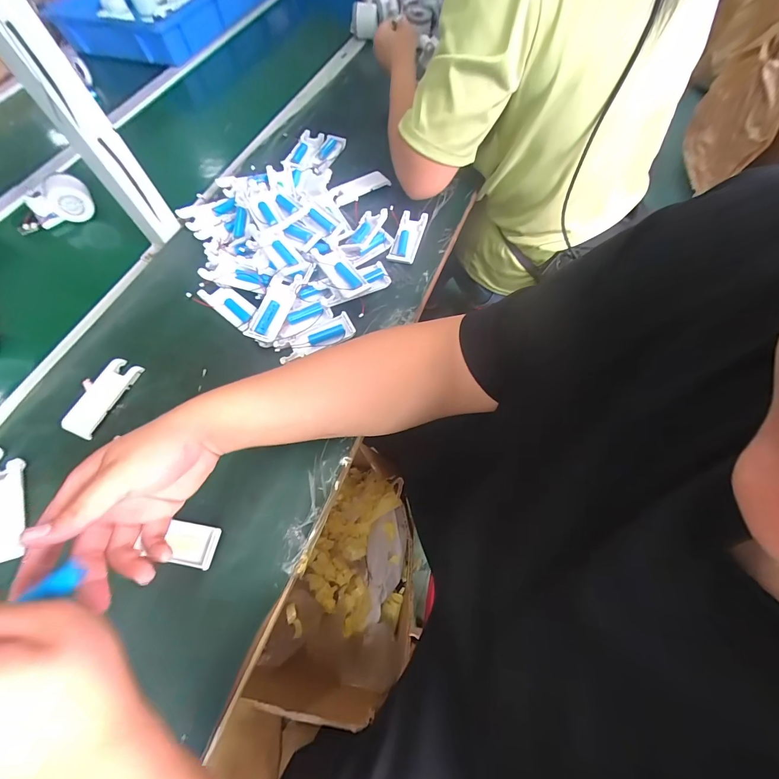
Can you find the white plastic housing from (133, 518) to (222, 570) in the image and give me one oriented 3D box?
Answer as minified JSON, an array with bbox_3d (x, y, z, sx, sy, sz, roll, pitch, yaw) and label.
[{"bbox_3d":[-0.208,0.162,0.360,0.061,0.006,0.040,9,66,6],"label":"white plastic housing"}]

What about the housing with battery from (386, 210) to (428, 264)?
[{"bbox_3d":[0.027,-0.232,0.520,0.040,0.019,0.098,15,67,9],"label":"housing with battery"}]

